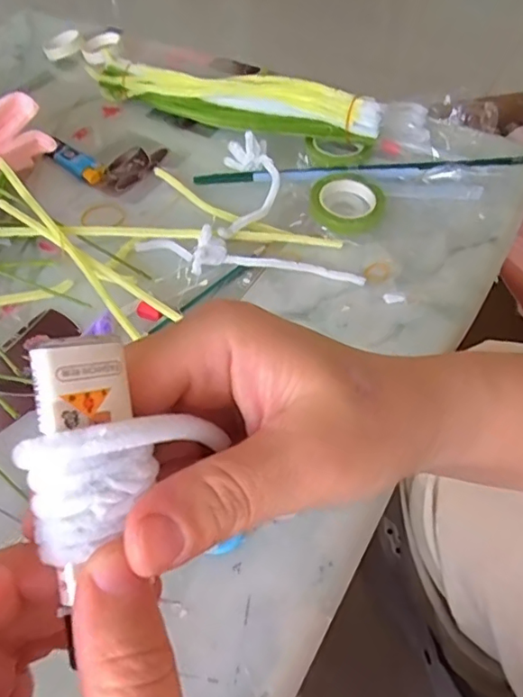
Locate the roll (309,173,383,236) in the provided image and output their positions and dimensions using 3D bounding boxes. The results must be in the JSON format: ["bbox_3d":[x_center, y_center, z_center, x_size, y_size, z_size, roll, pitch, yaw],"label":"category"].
[{"bbox_3d":[0.072,-0.124,0.472,0.061,0.012,0.067,0,53,0],"label":"roll"}]

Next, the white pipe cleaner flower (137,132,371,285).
[{"bbox_3d":[-0.007,-0.124,0.479,0.180,0.033,0.149,4,53,3],"label":"white pipe cleaner flower"}]

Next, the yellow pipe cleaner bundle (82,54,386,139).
[{"bbox_3d":[-0.034,-0.251,0.542,0.312,0.049,0.028,23,56,16],"label":"yellow pipe cleaner bundle"}]

